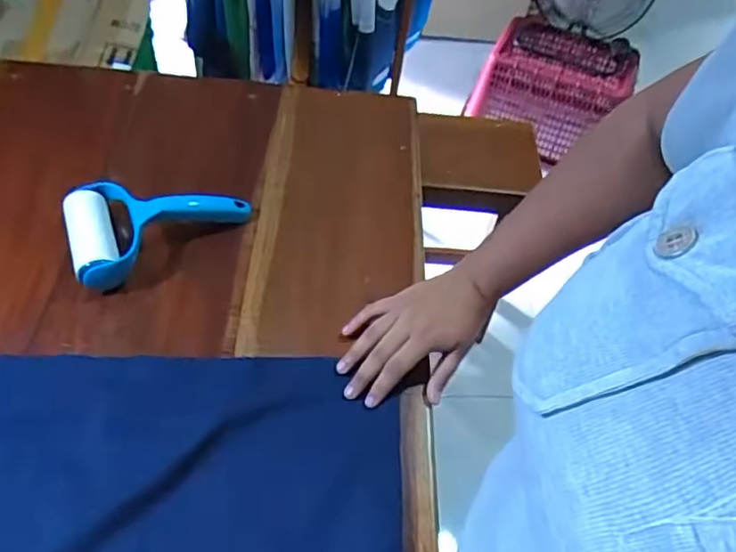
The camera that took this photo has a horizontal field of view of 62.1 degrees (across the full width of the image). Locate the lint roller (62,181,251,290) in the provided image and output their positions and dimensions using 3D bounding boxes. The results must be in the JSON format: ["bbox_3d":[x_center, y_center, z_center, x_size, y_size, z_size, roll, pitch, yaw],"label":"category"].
[{"bbox_3d":[-0.224,-0.060,0.662,0.185,0.053,0.110,-18,55,-20],"label":"lint roller"}]

